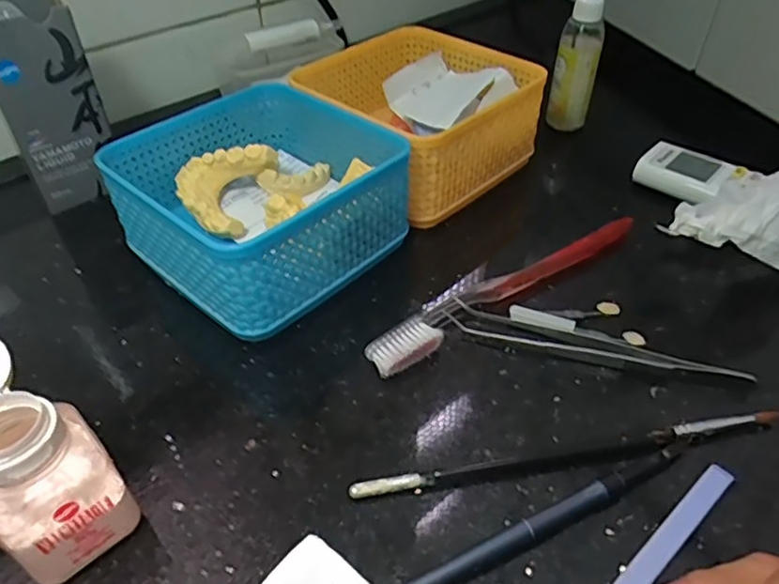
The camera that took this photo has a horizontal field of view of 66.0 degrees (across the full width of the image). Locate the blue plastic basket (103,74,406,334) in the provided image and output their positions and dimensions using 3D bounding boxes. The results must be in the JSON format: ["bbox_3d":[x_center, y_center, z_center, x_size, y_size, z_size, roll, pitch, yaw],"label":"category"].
[{"bbox_3d":[-0.074,-0.054,0.346,0.133,0.065,0.129,32,52,30],"label":"blue plastic basket"}]

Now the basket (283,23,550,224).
[{"bbox_3d":[0.019,-0.120,0.413,0.129,0.066,0.128,32,53,30],"label":"basket"}]

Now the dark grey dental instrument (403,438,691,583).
[{"bbox_3d":[0.052,0.092,0.230,0.163,0.008,0.009,-19,46,-18],"label":"dark grey dental instrument"}]

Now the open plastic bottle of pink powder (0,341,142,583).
[{"bbox_3d":[-0.131,0.059,0.218,0.040,0.077,0.065,-32,51,-28],"label":"open plastic bottle of pink powder"}]

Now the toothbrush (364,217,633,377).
[{"bbox_3d":[0.066,-0.004,0.326,0.182,0.015,0.019,-27,49,-25],"label":"toothbrush"}]

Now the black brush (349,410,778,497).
[{"bbox_3d":[0.078,0.069,0.255,0.188,0.006,0.007,-8,44,-7],"label":"black brush"}]

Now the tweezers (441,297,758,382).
[{"bbox_3d":[0.099,0.025,0.297,0.141,0.009,0.017,12,45,14],"label":"tweezers"}]

